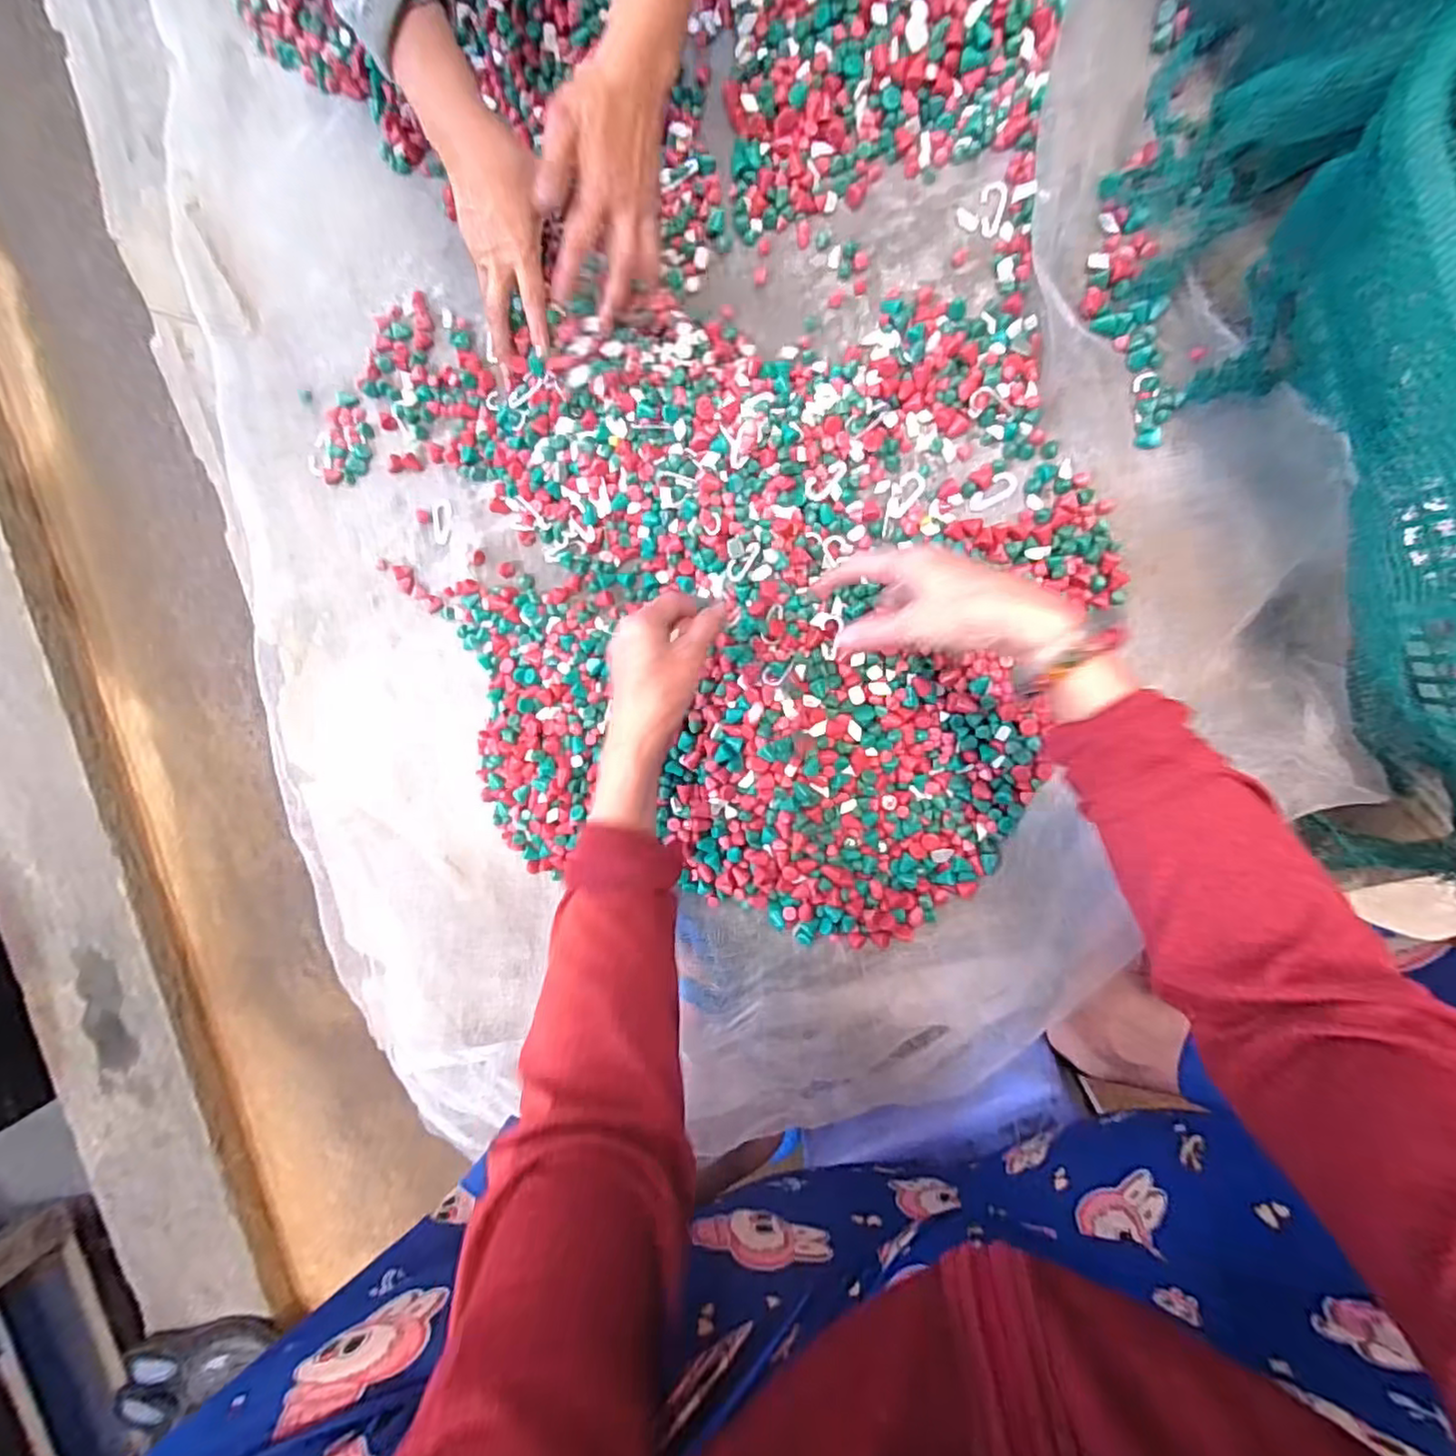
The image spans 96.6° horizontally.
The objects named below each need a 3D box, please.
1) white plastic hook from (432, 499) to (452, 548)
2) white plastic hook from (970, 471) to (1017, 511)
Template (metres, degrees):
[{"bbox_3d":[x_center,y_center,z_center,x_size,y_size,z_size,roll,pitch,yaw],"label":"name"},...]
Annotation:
[{"bbox_3d":[-0.261,-0.188,0.591,0.018,0.004,0.040,-3,94,7],"label":"white plastic hook"},{"bbox_3d":[0.207,-0.183,0.505,0.038,0.004,0.019,-37,89,9],"label":"white plastic hook"}]

